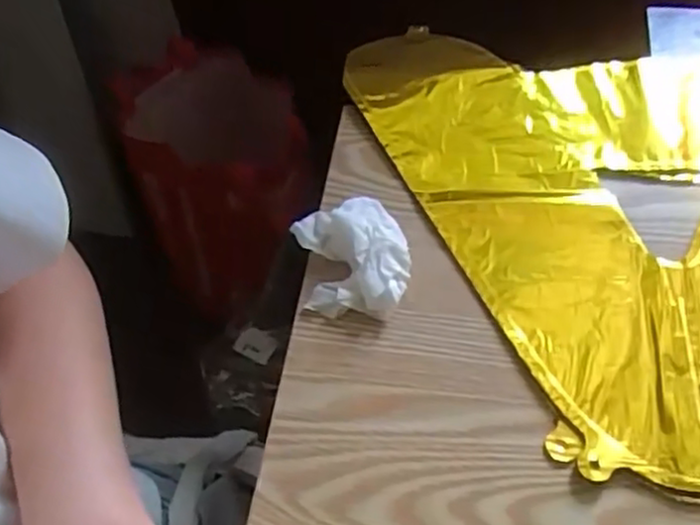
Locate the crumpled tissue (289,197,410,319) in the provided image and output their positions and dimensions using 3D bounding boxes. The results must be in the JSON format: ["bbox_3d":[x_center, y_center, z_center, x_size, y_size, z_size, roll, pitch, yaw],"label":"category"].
[{"bbox_3d":[0.001,-0.005,0.403,0.058,0.020,0.073,-10,56,-3],"label":"crumpled tissue"}]

